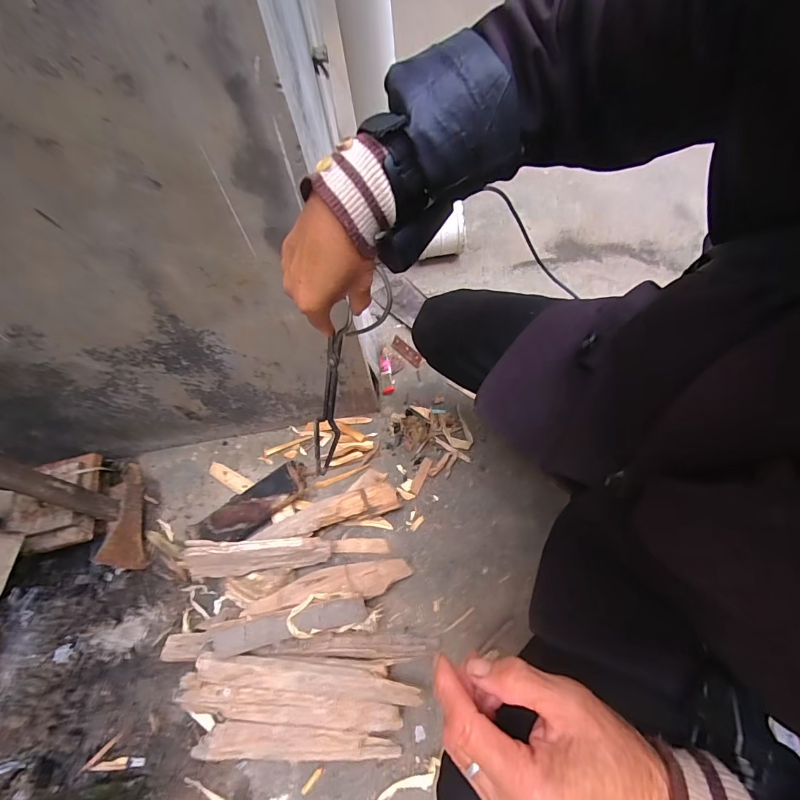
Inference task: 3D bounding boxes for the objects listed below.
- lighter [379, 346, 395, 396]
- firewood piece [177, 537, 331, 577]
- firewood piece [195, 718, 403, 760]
[{"bbox_3d":[-0.026,-0.054,0.756,0.023,0.011,0.096,-8,66,-4],"label":"lighter"},{"bbox_3d":[-0.197,0.218,0.575,0.188,0.051,0.044,-2,66,-2],"label":"firewood piece"},{"bbox_3d":[-0.127,0.426,0.514,0.255,0.037,0.042,1,66,0],"label":"firewood piece"}]

